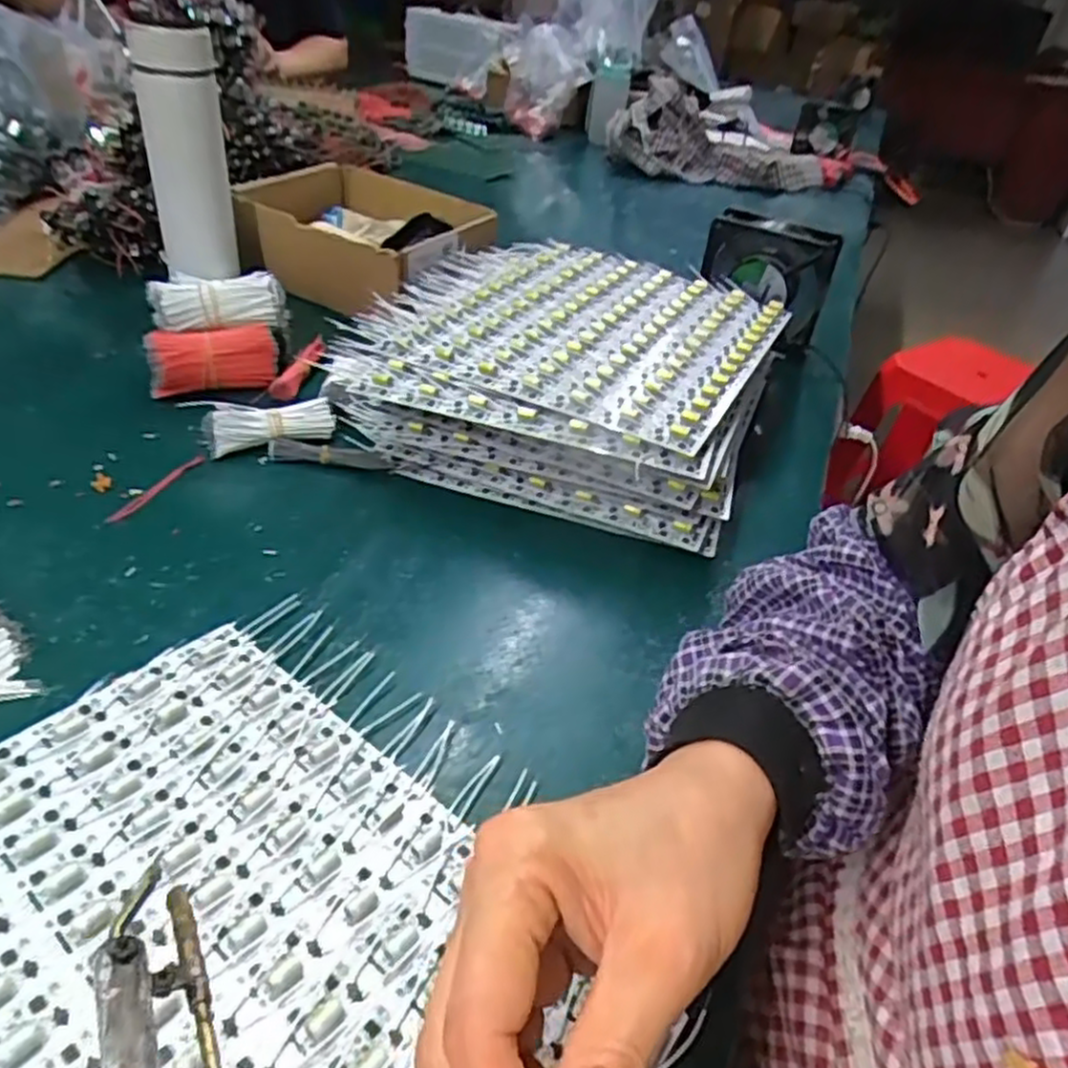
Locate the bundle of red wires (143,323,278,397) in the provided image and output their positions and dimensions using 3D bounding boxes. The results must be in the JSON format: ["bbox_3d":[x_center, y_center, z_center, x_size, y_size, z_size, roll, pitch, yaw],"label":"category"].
[{"bbox_3d":[-0.253,-0.138,0.602,0.093,0.048,0.028,-5,38,-16],"label":"bundle of red wires"}]

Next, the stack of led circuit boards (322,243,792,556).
[{"bbox_3d":[0.025,-0.135,0.621,0.303,0.093,0.302,17,37,13],"label":"stack of led circuit boards"}]

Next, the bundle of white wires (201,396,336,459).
[{"bbox_3d":[-0.194,-0.082,0.556,0.089,0.031,0.035,-8,39,-20],"label":"bundle of white wires"}]

